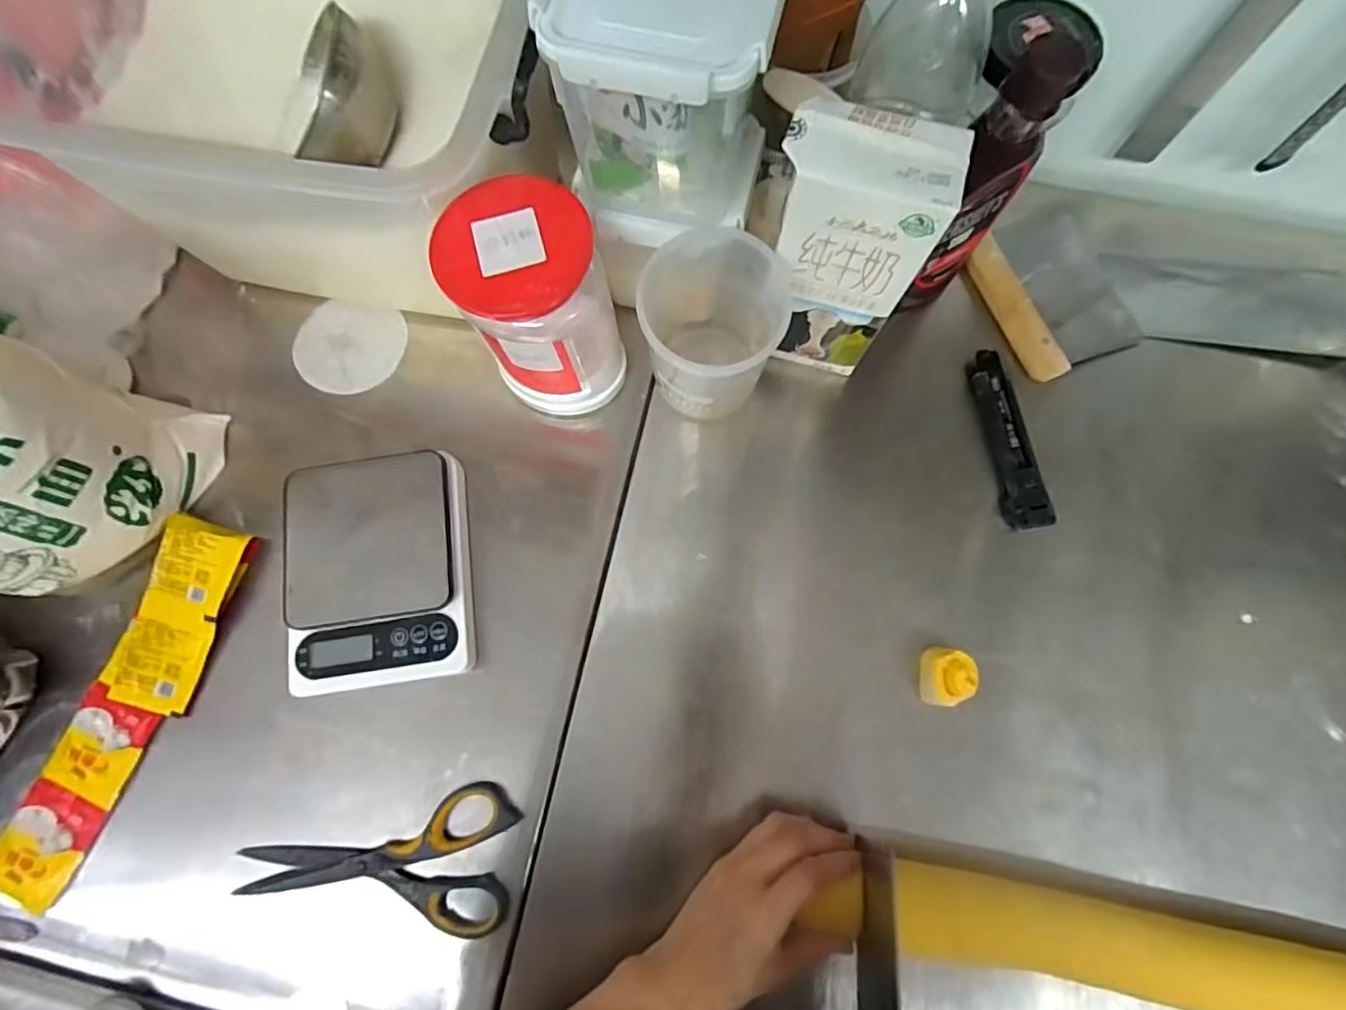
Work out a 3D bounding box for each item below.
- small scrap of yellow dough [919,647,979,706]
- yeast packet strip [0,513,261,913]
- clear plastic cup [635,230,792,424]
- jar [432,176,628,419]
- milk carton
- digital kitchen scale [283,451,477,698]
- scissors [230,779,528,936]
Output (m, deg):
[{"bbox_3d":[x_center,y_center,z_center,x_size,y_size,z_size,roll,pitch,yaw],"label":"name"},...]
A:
[{"bbox_3d":[0.206,0.130,0.444,0.035,0.033,0.041,5,76,2],"label":"small scrap of yellow dough"},{"bbox_3d":[-0.409,0.150,0.444,0.069,0.013,0.282,22,80,-4],"label":"yeast packet strip"},{"bbox_3d":[0.021,-0.126,0.446,0.086,0.130,0.104,31,78,8],"label":"clear plastic cup"},{"bbox_3d":[-0.095,-0.140,0.437,0.096,0.158,0.101,0,76,1],"label":"jar"},{"bbox_3d":[0.117,-0.176,0.420,0.102,0.188,0.066,12,76,4],"label":"milk carton"},{"bbox_3d":[-0.226,0.049,0.453,0.129,0.040,0.169,-7,76,-1],"label":"digital kitchen scale"},{"bbox_3d":[-0.204,0.238,0.415,0.183,0.015,0.089,7,76,3],"label":"scissors"}]

